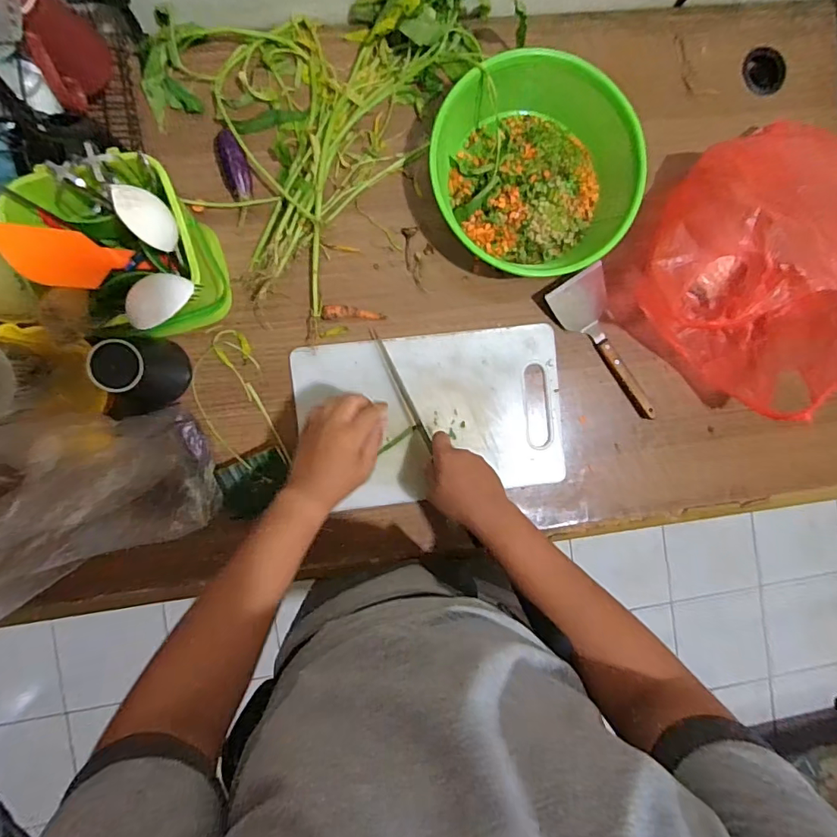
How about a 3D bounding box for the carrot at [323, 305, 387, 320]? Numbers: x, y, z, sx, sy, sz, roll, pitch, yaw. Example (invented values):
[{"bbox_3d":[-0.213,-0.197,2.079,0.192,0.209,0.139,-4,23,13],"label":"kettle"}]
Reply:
[{"bbox_3d":[-0.086,-0.143,0.655,0.084,0.014,0.019,-2,94,-6],"label":"carrot"}]

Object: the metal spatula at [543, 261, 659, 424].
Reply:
[{"bbox_3d":[0.272,-0.101,0.686,0.079,0.029,0.223,-35,97,-2],"label":"metal spatula"}]

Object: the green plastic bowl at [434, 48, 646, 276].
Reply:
[{"bbox_3d":[0.146,-0.322,0.638,0.265,0.080,0.250,-14,95,-5],"label":"green plastic bowl"}]

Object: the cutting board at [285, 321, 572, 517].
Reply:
[{"bbox_3d":[0.022,-0.002,0.678,0.361,0.017,0.225,-7,95,-5],"label":"cutting board"}]

